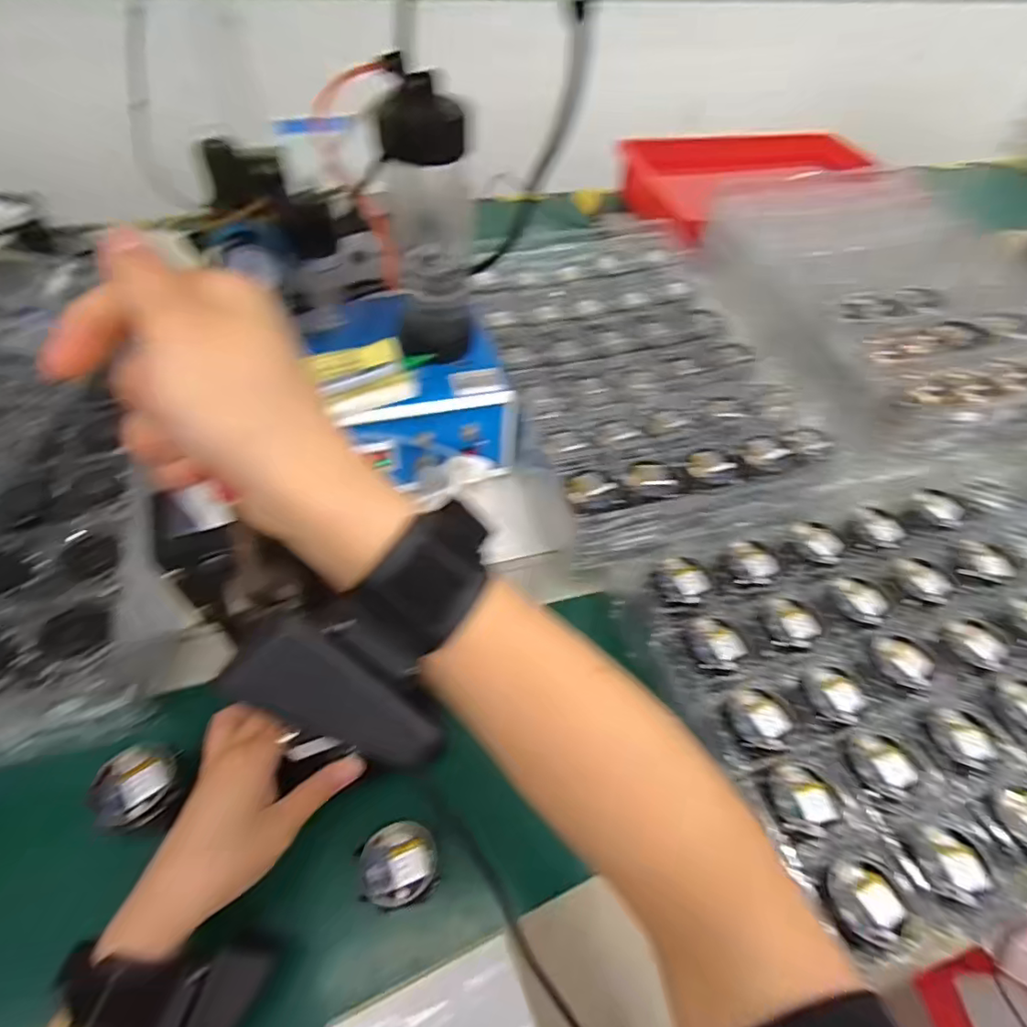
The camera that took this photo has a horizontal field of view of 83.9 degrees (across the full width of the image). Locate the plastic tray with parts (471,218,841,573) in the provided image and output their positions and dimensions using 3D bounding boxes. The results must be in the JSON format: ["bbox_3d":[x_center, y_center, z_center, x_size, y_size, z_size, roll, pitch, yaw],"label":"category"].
[{"bbox_3d":[0.131,-0.177,0.625,0.297,0.033,0.476,-10,54,-11],"label":"plastic tray with parts"}]

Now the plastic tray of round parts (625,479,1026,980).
[{"bbox_3d":[0.367,0.106,0.455,0.502,0.030,0.284,-12,54,-13],"label":"plastic tray of round parts"}]

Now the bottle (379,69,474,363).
[{"bbox_3d":[-0.062,-0.214,0.442,0.059,0.191,0.058,-1,53,-4],"label":"bottle"}]

